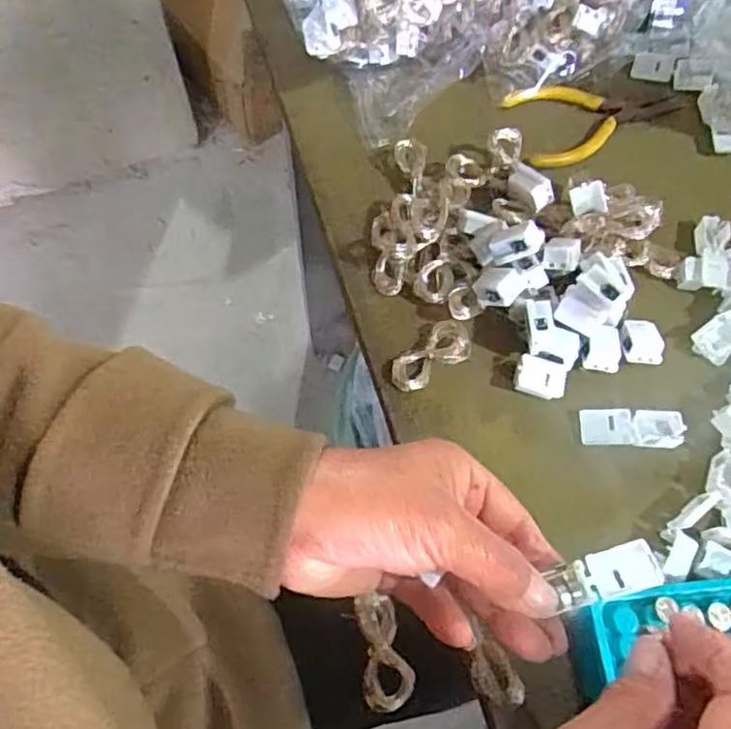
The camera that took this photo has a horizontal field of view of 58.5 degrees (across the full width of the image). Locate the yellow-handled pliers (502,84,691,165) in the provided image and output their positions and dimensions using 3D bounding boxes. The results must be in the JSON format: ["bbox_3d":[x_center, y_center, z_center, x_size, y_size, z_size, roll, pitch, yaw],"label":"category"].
[{"bbox_3d":[0.163,-0.166,0.441,0.129,0.015,0.060,-10,68,-5],"label":"yellow-handled pliers"}]

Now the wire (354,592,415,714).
[{"bbox_3d":[0.010,0.138,0.312,0.025,0.006,0.051,6,51,-18],"label":"wire"}]

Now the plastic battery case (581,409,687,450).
[{"bbox_3d":[0.146,0.035,0.360,0.054,0.007,0.020,2,68,-1],"label":"plastic battery case"}]

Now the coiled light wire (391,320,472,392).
[{"bbox_3d":[0.037,-0.003,0.373,0.049,0.013,0.025,-34,72,-14],"label":"coiled light wire"}]

